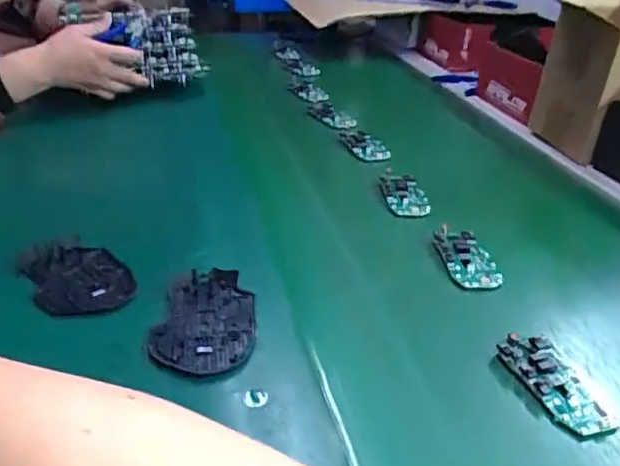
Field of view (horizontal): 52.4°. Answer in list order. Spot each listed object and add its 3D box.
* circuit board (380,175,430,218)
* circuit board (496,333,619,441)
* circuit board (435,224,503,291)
[{"bbox_3d":[0.103,-0.042,0.675,0.046,0.016,0.080,-1,27,0],"label":"circuit board"},{"bbox_3d":[0.166,0.101,0.425,0.040,0.015,0.088,-9,31,-18],"label":"circuit board"},{"bbox_3d":[0.141,0.022,0.563,0.043,0.014,0.078,-5,37,-8],"label":"circuit board"}]

